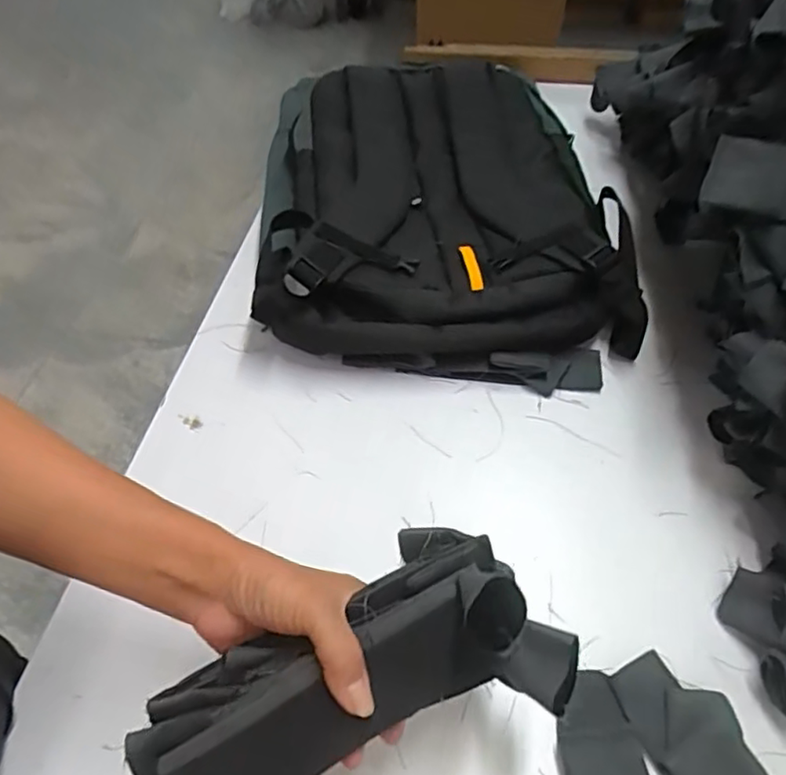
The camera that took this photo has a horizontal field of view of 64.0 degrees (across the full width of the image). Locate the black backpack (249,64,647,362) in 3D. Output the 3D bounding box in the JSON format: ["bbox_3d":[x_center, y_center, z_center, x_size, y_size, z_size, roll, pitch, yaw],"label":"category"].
[{"bbox_3d":[0.039,-0.222,0.720,0.355,0.093,0.520,-3,48,0],"label":"black backpack"}]

